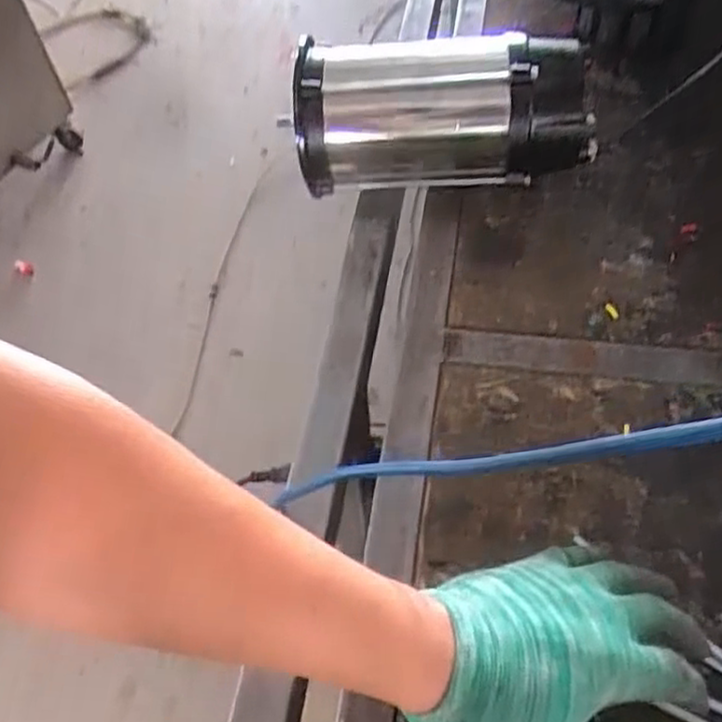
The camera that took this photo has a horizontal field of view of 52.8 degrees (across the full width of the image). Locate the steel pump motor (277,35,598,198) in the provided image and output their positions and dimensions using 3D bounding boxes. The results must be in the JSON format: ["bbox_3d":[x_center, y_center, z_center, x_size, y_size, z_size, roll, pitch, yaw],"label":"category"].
[{"bbox_3d":[0.074,-0.230,0.676,0.268,0.113,0.109,0,55,4],"label":"steel pump motor"}]

